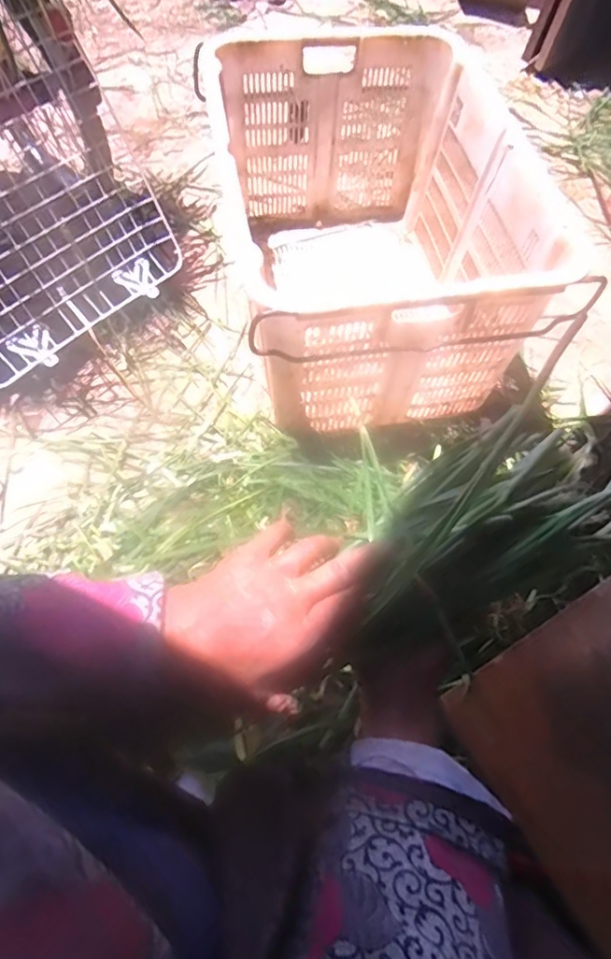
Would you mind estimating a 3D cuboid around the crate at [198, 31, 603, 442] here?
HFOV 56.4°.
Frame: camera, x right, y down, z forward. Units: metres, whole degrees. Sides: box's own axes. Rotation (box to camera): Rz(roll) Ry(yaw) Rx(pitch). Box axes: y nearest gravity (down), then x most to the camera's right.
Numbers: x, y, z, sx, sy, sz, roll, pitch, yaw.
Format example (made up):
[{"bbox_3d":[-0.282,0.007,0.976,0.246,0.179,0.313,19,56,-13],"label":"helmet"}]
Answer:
[{"bbox_3d":[0.114,-0.454,1.058,0.471,0.367,0.721,-9,62,-8],"label":"crate"}]

